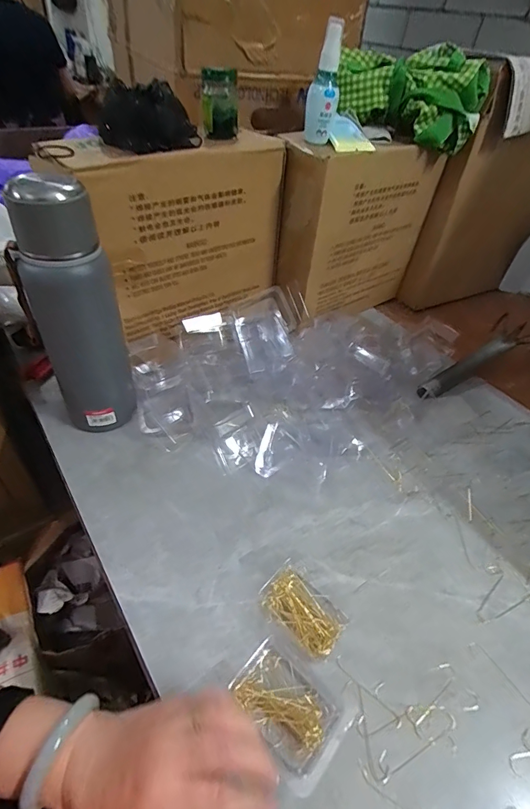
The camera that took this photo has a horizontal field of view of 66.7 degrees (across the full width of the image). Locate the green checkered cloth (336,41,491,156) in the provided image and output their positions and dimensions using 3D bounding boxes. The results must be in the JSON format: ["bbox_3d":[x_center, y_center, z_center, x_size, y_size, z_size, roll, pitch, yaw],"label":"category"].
[{"bbox_3d":[0.204,-0.440,0.577,0.203,0.096,0.088,25,47,18],"label":"green checkered cloth"}]

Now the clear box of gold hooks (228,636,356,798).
[{"bbox_3d":[0.017,0.235,0.312,0.084,0.021,0.062,37,52,26],"label":"clear box of gold hooks"}]

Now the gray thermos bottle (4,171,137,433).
[{"bbox_3d":[-0.199,-0.084,0.431,0.086,0.277,0.070,-15,49,-21],"label":"gray thermos bottle"}]

